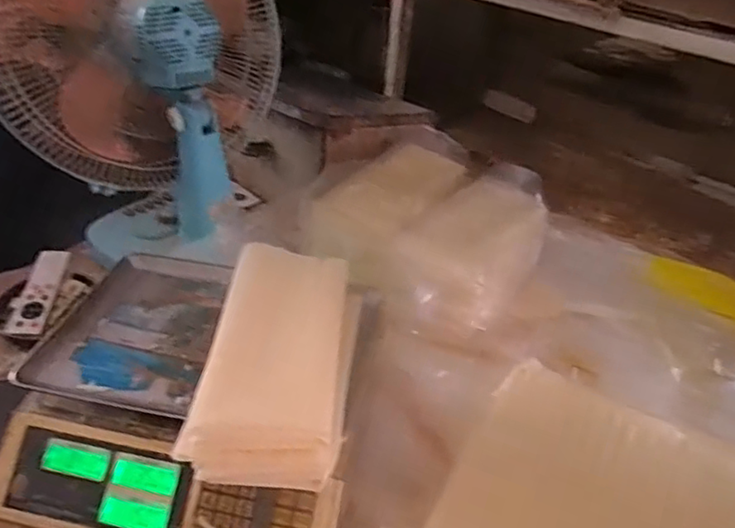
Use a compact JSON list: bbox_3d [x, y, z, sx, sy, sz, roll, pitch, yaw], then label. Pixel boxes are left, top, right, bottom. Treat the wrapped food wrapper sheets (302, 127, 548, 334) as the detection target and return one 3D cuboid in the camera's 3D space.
[{"bbox_3d":[0.109,-0.056,0.877,0.291,0.113,0.307,31,44,31],"label":"wrapped food wrapper sheets"}]

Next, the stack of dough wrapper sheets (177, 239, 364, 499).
[{"bbox_3d":[-0.078,0.079,0.567,0.127,0.072,0.248,5,36,1],"label":"stack of dough wrapper sheets"}]

